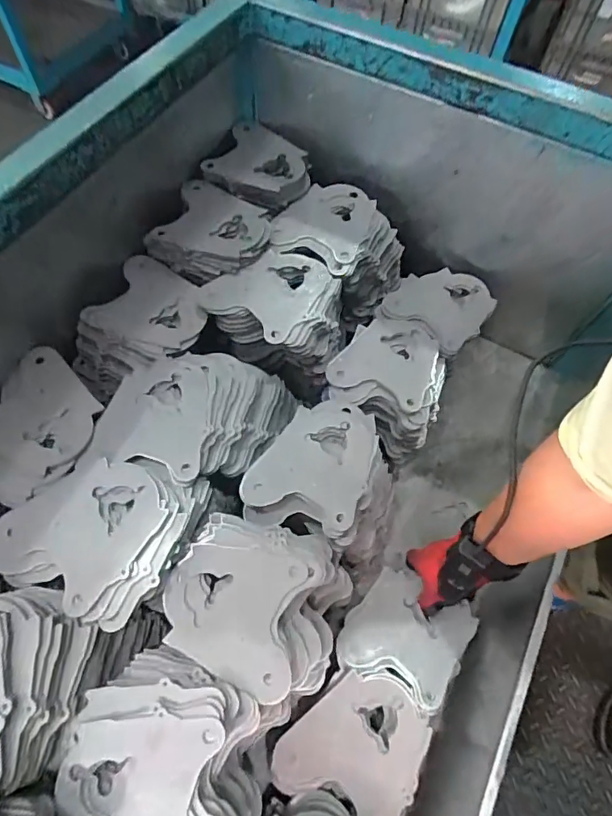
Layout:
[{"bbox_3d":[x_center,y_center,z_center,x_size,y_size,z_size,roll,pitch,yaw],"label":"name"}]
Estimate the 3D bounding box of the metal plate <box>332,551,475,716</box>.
[{"bbox_3d":[0.128,0.278,0.600,0.135,0.015,0.136,34,68,13],"label":"metal plate"}]

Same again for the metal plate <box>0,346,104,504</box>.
[{"bbox_3d":[-0.319,0.020,0.551,0.155,0.011,0.166,29,65,23],"label":"metal plate"}]

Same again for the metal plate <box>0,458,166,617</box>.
[{"bbox_3d":[-0.231,0.115,0.493,0.148,0.007,0.140,19,63,17],"label":"metal plate"}]

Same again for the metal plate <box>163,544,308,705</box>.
[{"bbox_3d":[-0.075,0.204,0.479,0.131,0.007,0.125,8,66,6],"label":"metal plate"}]

